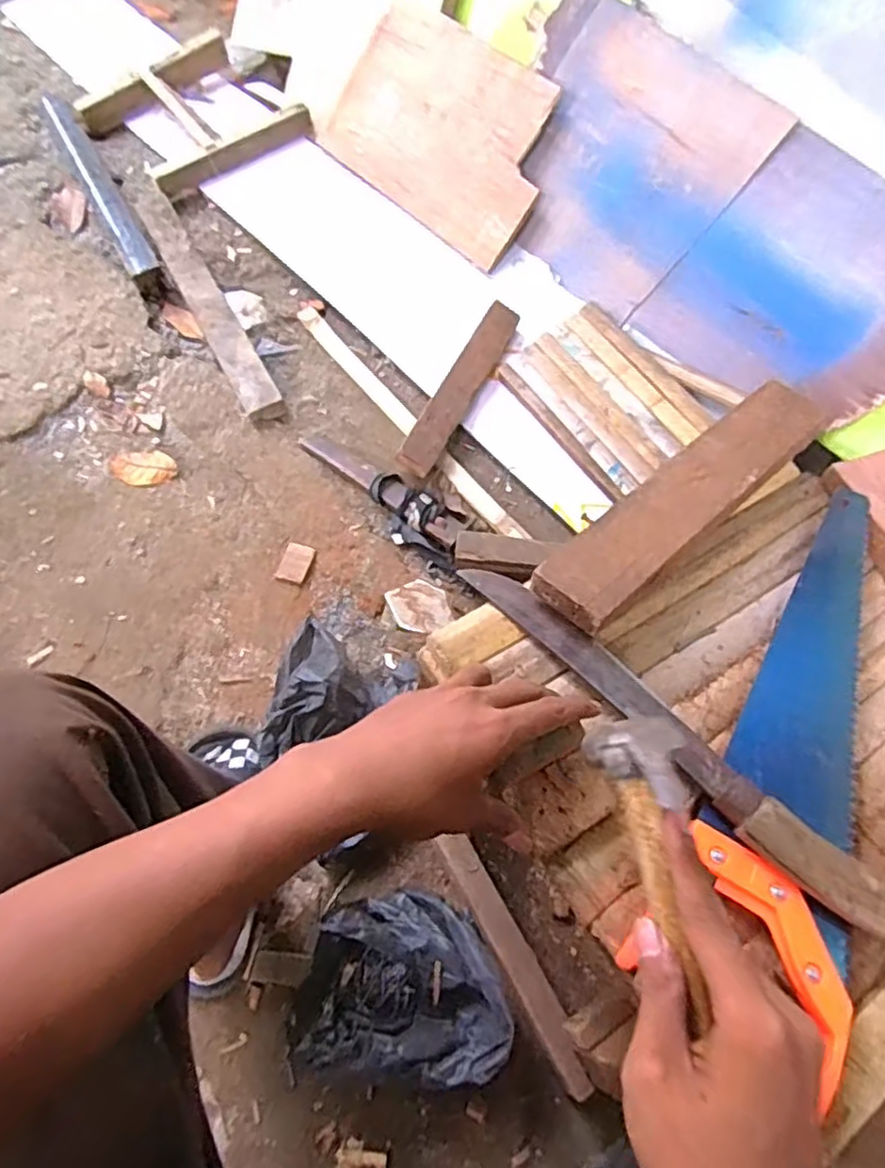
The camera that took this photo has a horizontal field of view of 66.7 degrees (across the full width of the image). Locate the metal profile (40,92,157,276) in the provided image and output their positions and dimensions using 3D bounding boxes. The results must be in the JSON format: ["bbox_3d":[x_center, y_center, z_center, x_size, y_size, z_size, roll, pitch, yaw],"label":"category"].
[{"bbox_3d":[-0.684,-0.801,1.332,0.056,0.034,0.597,-25,69,-16],"label":"metal profile"}]

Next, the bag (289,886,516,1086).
[{"bbox_3d":[-0.040,0.407,0.688,0.207,0.103,0.162,6,64,-2],"label":"bag"}]

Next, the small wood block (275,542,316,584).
[{"bbox_3d":[-0.207,-0.031,0.953,0.040,0.007,0.063,15,64,2],"label":"small wood block"}]

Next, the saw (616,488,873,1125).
[{"bbox_3d":[0.264,0.095,0.455,0.114,0.024,0.384,33,66,11],"label":"saw"}]

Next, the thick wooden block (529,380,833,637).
[{"bbox_3d":[0.200,-0.072,0.533,0.314,0.033,0.069,-38,73,-21],"label":"thick wooden block"}]

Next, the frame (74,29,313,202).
[{"bbox_3d":[-0.514,-0.966,1.393,0.343,0.078,0.401,-37,70,-19],"label":"frame"}]

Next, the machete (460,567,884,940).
[{"bbox_3d":[0.151,0.093,0.443,0.357,0.042,0.063,41,68,17],"label":"machete"}]

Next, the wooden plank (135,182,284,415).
[{"bbox_3d":[-0.436,-0.531,1.193,0.066,0.041,0.667,-24,68,-16],"label":"wooden plank"}]

